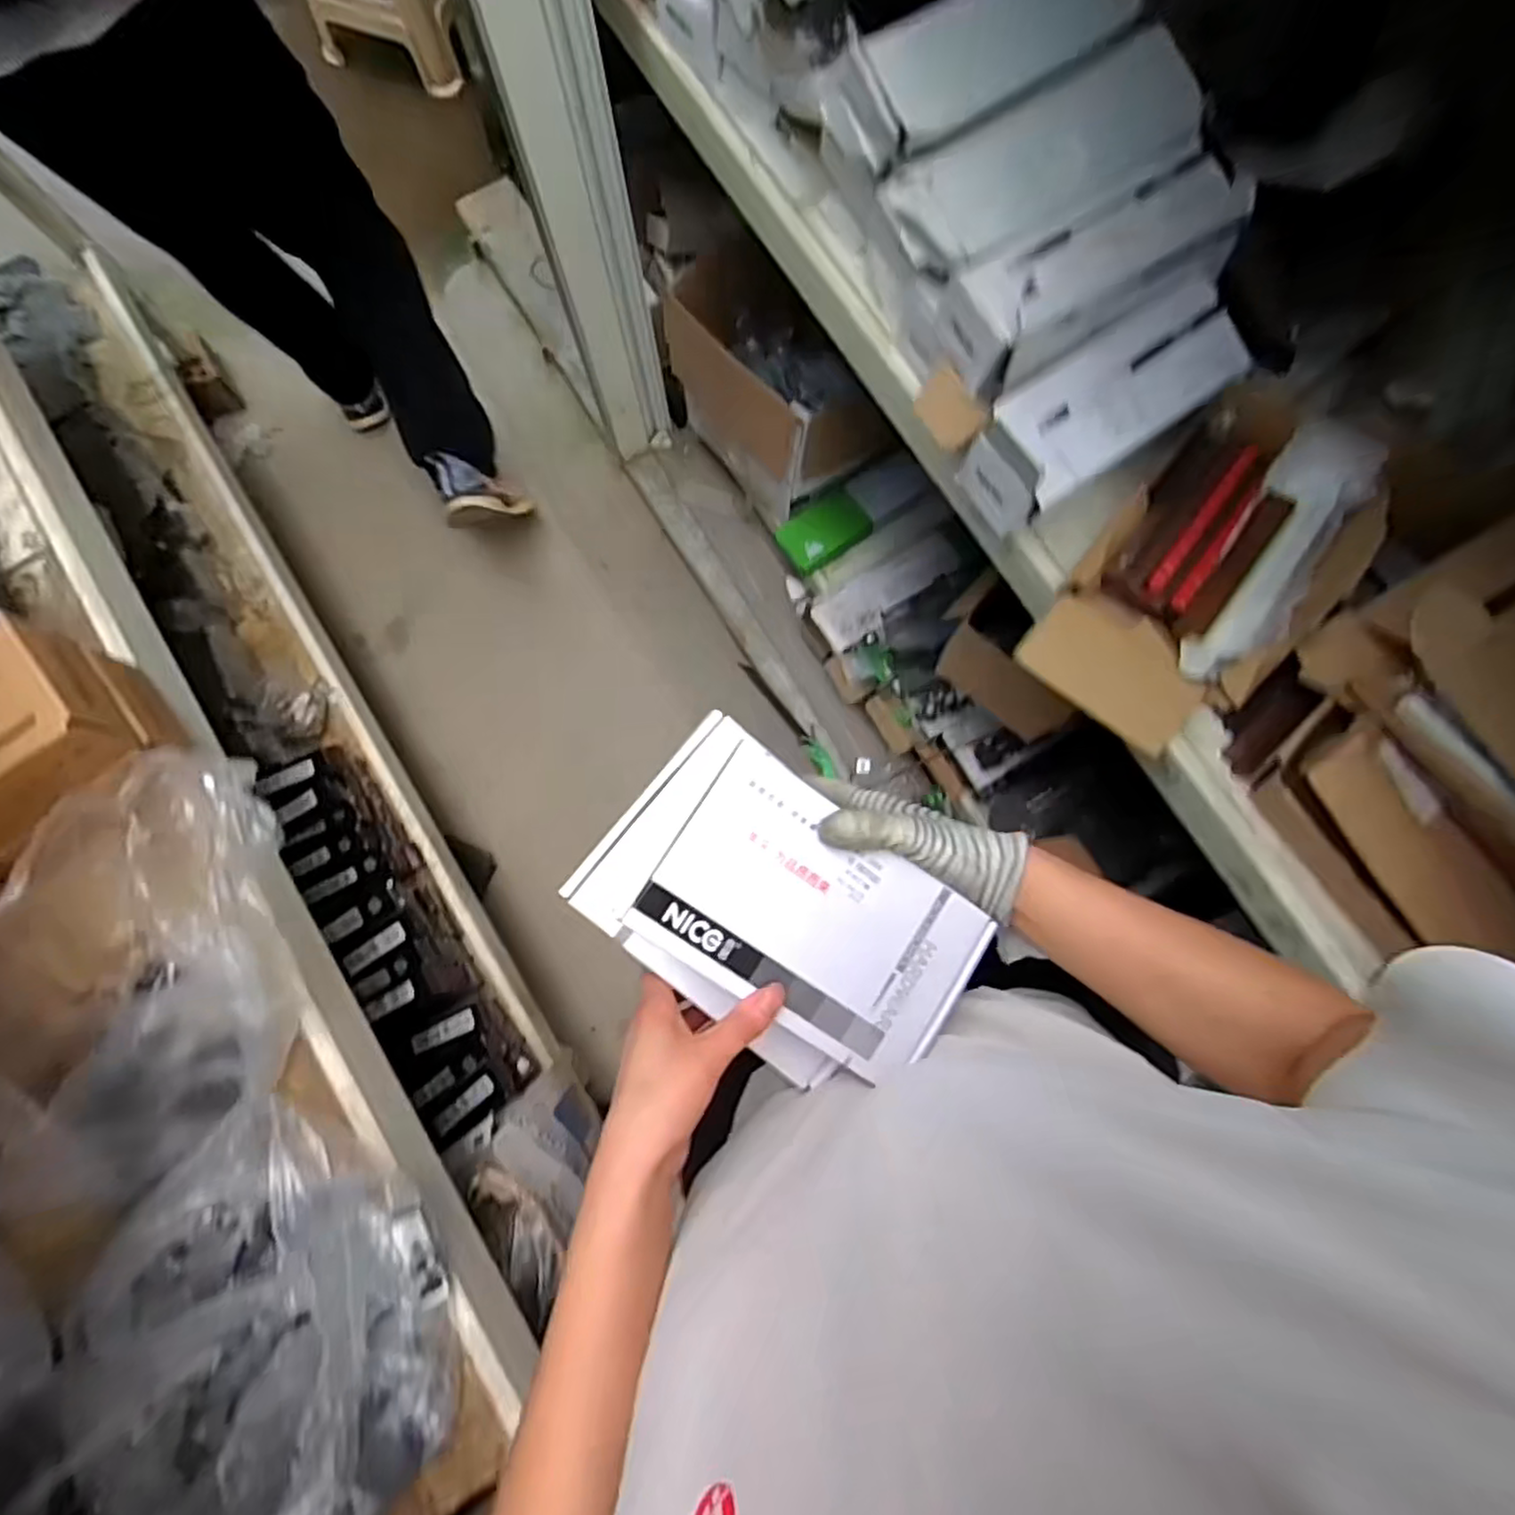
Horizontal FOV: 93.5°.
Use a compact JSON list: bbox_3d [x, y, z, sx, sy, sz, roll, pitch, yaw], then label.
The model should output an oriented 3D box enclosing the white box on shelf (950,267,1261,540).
[{"bbox_3d":[0.315,-0.314,0.639,0.254,0.083,0.090,-35,83,-5],"label":"white box on shelf"}]

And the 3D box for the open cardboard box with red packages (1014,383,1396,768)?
[{"bbox_3d":[0.402,-0.168,0.635,0.177,0.092,0.305,38,83,5],"label":"open cardboard box with red packages"}]

